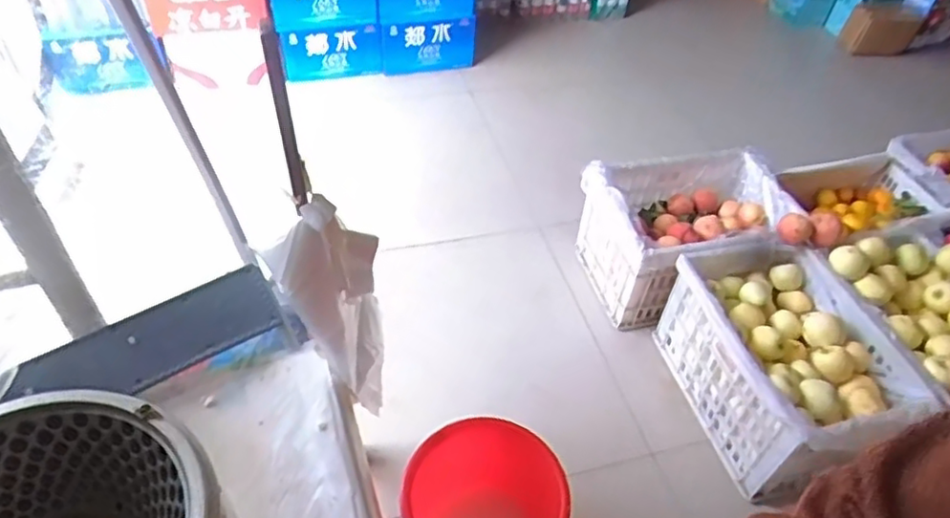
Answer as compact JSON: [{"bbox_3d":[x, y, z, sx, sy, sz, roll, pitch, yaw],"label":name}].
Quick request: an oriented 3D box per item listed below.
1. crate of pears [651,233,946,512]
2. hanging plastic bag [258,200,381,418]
[{"bbox_3d":[0.728,0.248,1.556,0.387,0.285,0.523,-11,48,-16],"label":"crate of pears"},{"bbox_3d":[-0.222,0.075,0.991,0.164,0.320,0.186,-7,47,-12],"label":"hanging plastic bag"}]

